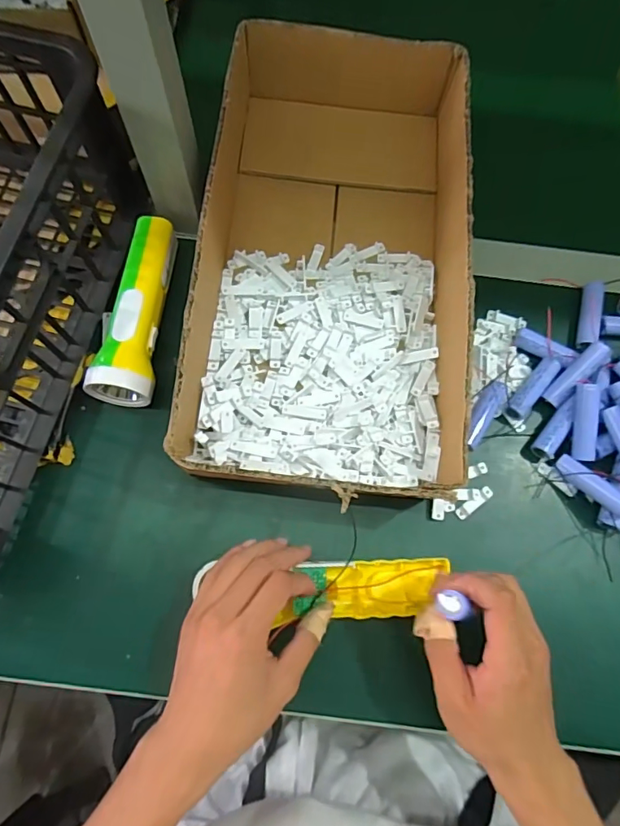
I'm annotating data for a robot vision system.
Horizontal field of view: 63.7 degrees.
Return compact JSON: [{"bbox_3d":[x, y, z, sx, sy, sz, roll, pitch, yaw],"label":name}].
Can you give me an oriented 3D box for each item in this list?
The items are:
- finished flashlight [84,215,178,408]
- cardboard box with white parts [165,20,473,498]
[{"bbox_3d":[-0.153,-0.090,0.433,0.052,0.047,0.167,5,74,0],"label":"finished flashlight"},{"bbox_3d":[0.018,-0.142,0.439,0.217,0.082,0.418,5,74,0],"label":"cardboard box with white parts"}]

